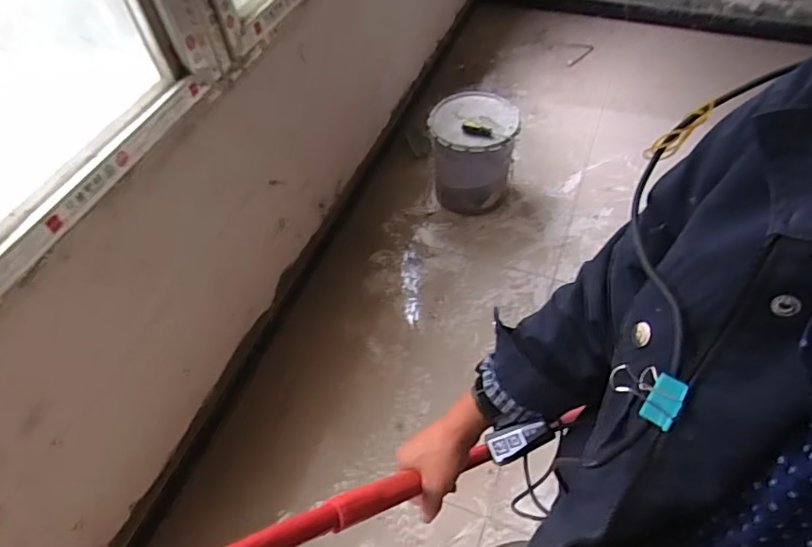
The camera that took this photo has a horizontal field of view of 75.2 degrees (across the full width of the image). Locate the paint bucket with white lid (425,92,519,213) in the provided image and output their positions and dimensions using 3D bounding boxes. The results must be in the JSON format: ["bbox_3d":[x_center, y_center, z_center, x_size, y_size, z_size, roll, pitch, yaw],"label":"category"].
[{"bbox_3d":[0.230,-0.421,1.870,0.292,0.316,0.310,-6,53,0],"label":"paint bucket with white lid"}]

